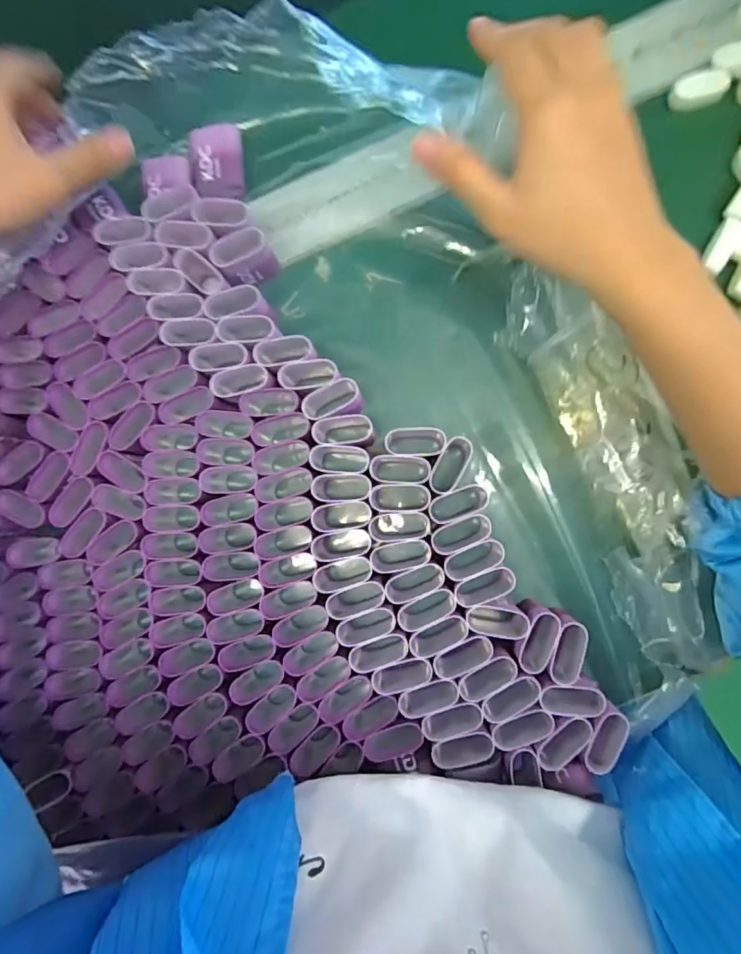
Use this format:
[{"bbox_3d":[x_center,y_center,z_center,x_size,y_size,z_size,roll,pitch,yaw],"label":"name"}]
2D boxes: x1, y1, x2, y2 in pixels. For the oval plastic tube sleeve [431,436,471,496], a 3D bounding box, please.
[{"bbox_3d":[0.047,-0.006,0.303,0.015,0.036,0.035,28,88,5],"label":"oval plastic tube sleeve"}]

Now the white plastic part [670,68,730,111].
[{"bbox_3d":[0.208,-0.245,0.319,0.031,0.010,0.019,-19,85,2],"label":"white plastic part"}]

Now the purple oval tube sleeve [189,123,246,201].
[{"bbox_3d":[-0.104,-0.216,0.345,0.034,0.016,0.046,-1,86,4],"label":"purple oval tube sleeve"}]

